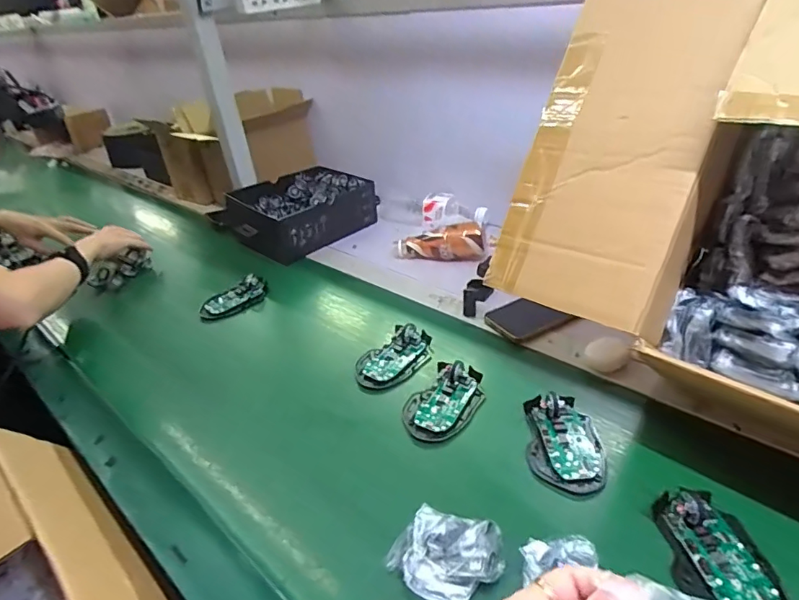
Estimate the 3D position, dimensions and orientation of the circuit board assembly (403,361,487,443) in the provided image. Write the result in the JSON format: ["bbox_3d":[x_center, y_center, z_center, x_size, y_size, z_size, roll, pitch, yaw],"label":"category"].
[{"bbox_3d":[0.052,0.112,0.562,0.069,0.031,0.110,21,43,35],"label":"circuit board assembly"}]

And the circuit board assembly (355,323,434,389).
[{"bbox_3d":[-0.005,0.070,0.638,0.064,0.035,0.106,24,45,37],"label":"circuit board assembly"}]

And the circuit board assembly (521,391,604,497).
[{"bbox_3d":[0.167,0.141,0.498,0.071,0.031,0.103,0,35,10],"label":"circuit board assembly"}]

